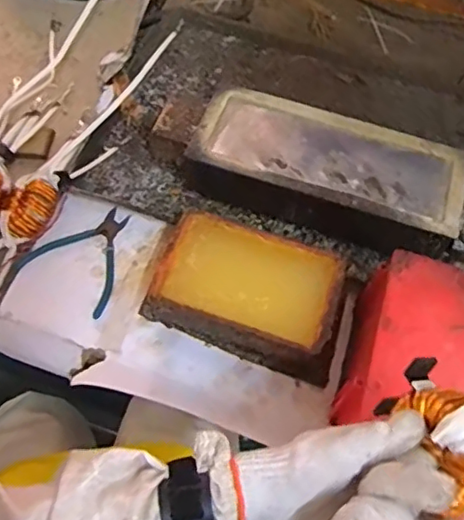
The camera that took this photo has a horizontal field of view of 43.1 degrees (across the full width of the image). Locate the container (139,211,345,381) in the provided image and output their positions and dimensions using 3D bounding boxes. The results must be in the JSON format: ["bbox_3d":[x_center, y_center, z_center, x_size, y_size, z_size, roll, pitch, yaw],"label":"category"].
[{"bbox_3d":[0.017,0.033,0.688,0.216,0.073,0.139,18,60,7],"label":"container"}]

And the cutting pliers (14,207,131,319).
[{"bbox_3d":[-0.178,-0.011,0.735,0.123,0.007,0.134,29,62,12],"label":"cutting pliers"}]

